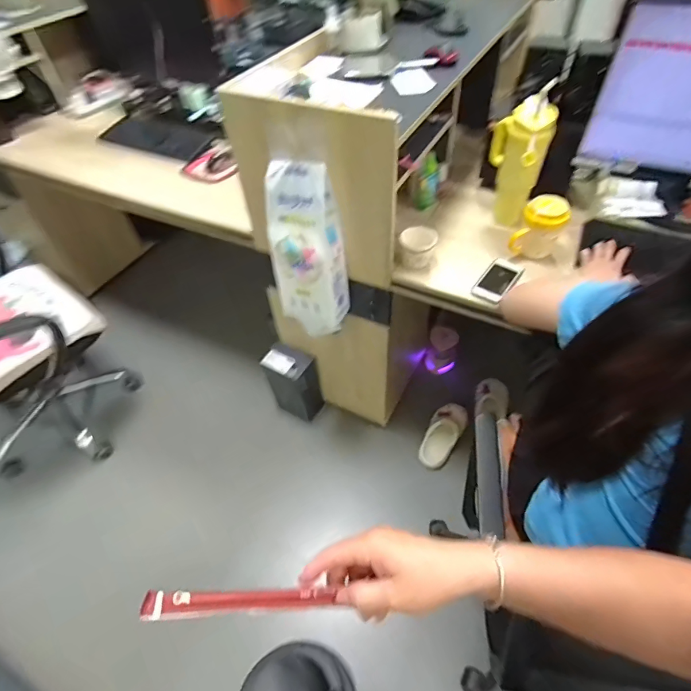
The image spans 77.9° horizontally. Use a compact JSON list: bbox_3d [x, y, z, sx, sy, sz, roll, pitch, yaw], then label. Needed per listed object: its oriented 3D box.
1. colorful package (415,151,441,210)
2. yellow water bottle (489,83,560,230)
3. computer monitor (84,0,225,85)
[{"bbox_3d":[0.219,-0.431,1.124,0.057,0.141,0.058,10,29,11],"label":"colorful package"},{"bbox_3d":[0.393,-0.420,0.989,0.122,0.300,0.106,14,53,14],"label":"yellow water bottle"},{"bbox_3d":[-0.621,-1.002,1.377,0.461,0.291,0.051,13,53,15],"label":"computer monitor"}]

